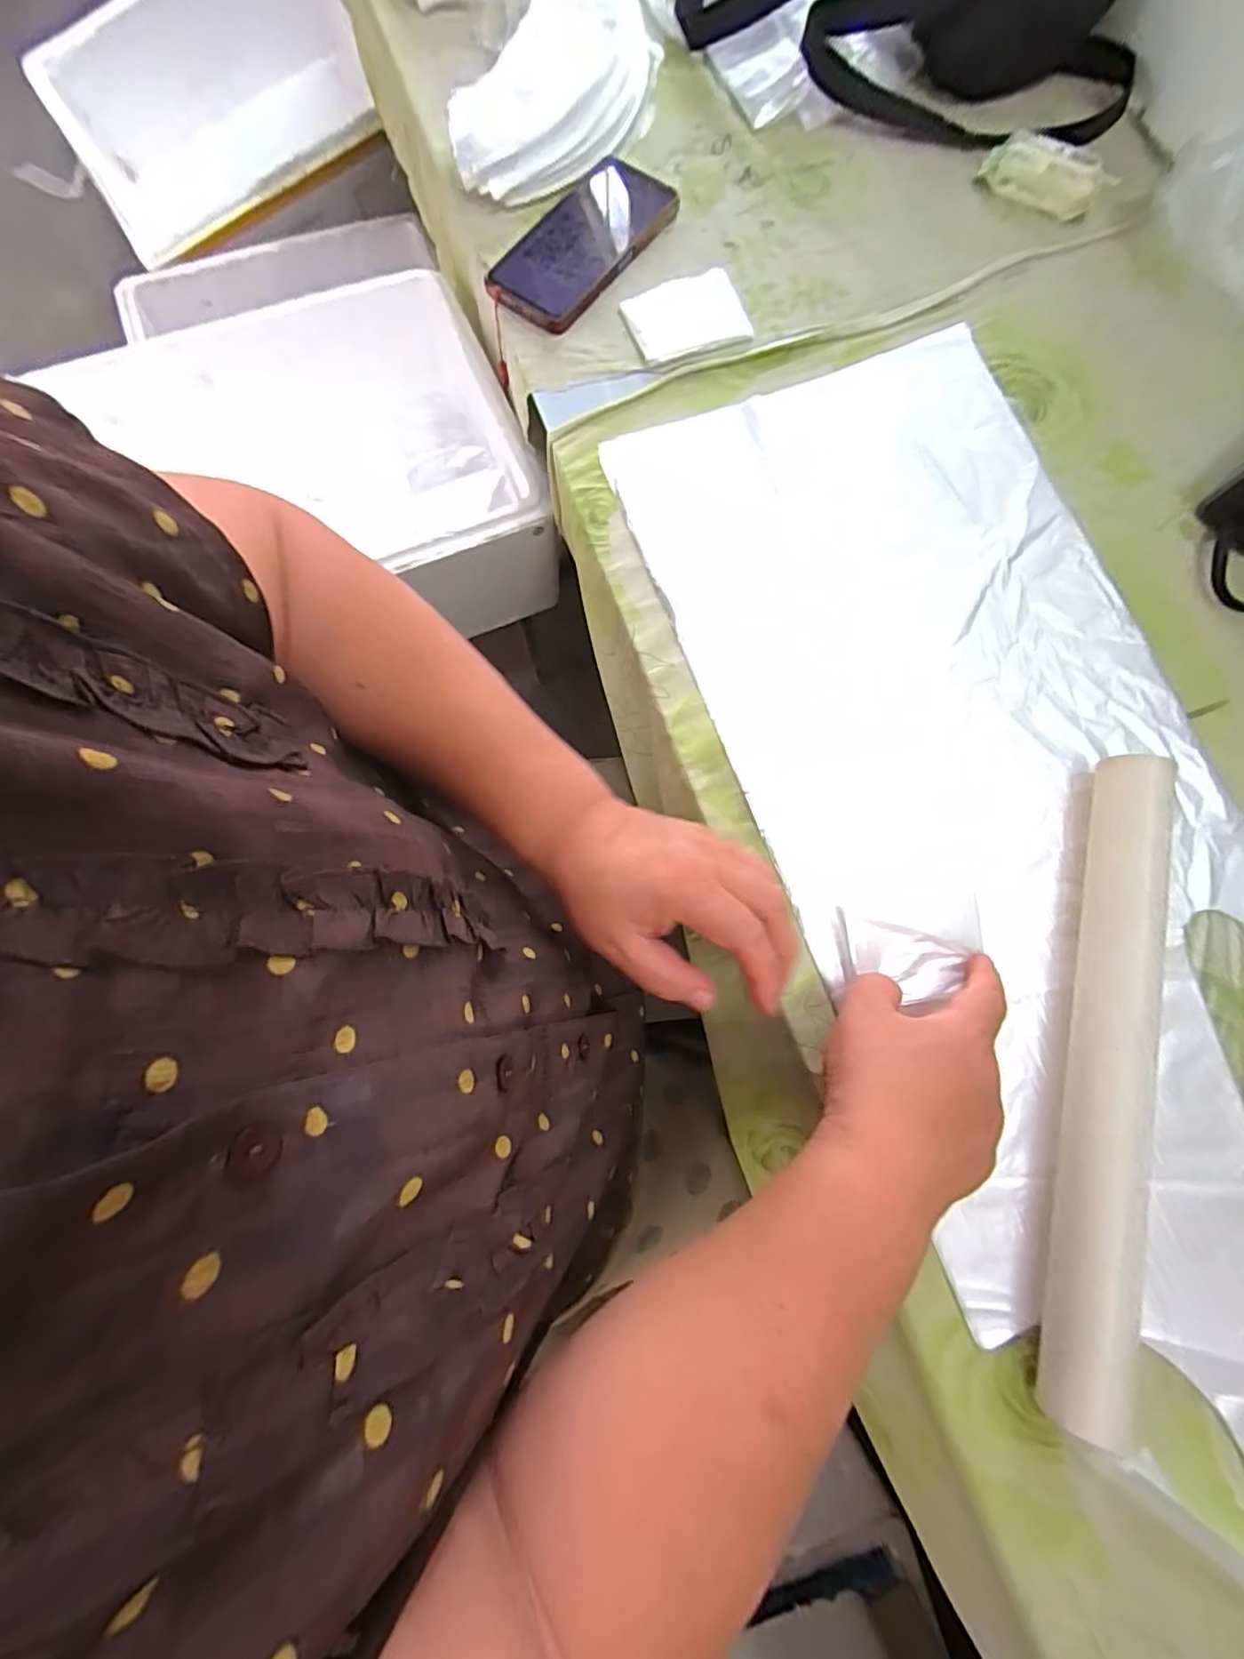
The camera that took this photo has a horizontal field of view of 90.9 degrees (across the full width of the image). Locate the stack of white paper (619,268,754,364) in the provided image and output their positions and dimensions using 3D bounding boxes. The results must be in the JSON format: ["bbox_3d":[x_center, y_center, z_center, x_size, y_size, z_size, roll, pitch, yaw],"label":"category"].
[{"bbox_3d":[0.052,-0.403,0.483,0.091,0.009,0.069,-18,79,-3],"label":"stack of white paper"}]

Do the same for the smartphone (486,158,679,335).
[{"bbox_3d":[-0.031,-0.482,0.501,0.085,0.013,0.169,41,87,3],"label":"smartphone"}]

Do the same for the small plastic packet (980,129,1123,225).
[{"bbox_3d":[0.346,-0.535,0.497,0.098,0.019,0.046,25,80,5],"label":"small plastic packet"}]

